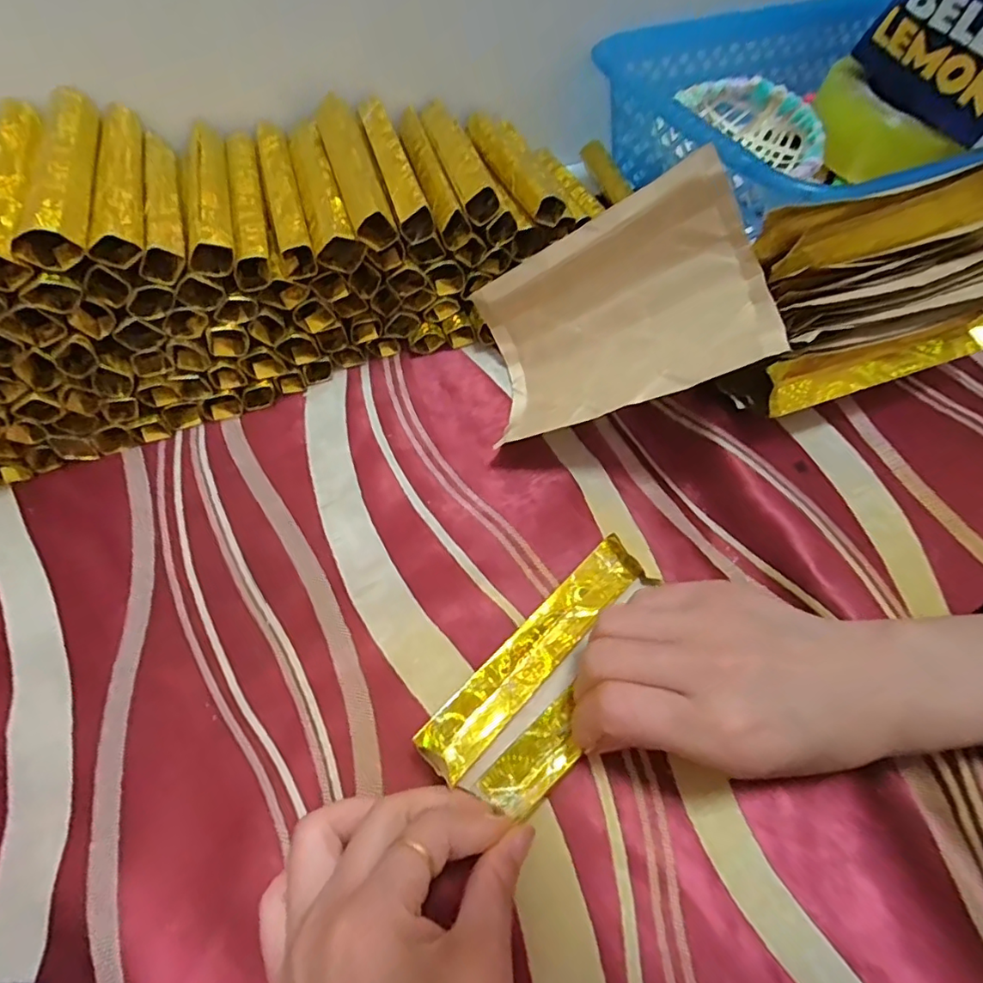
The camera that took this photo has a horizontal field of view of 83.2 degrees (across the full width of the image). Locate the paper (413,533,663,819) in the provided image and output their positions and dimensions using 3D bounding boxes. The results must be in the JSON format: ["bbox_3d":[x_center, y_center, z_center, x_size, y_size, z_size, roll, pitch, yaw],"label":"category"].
[{"bbox_3d":[0.032,0.083,0.253,0.131,0.013,0.055,-40,81,-24],"label":"paper"}]

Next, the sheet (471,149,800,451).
[{"bbox_3d":[0.057,-0.090,0.292,0.150,0.086,0.076,-20,23,33],"label":"sheet"}]

